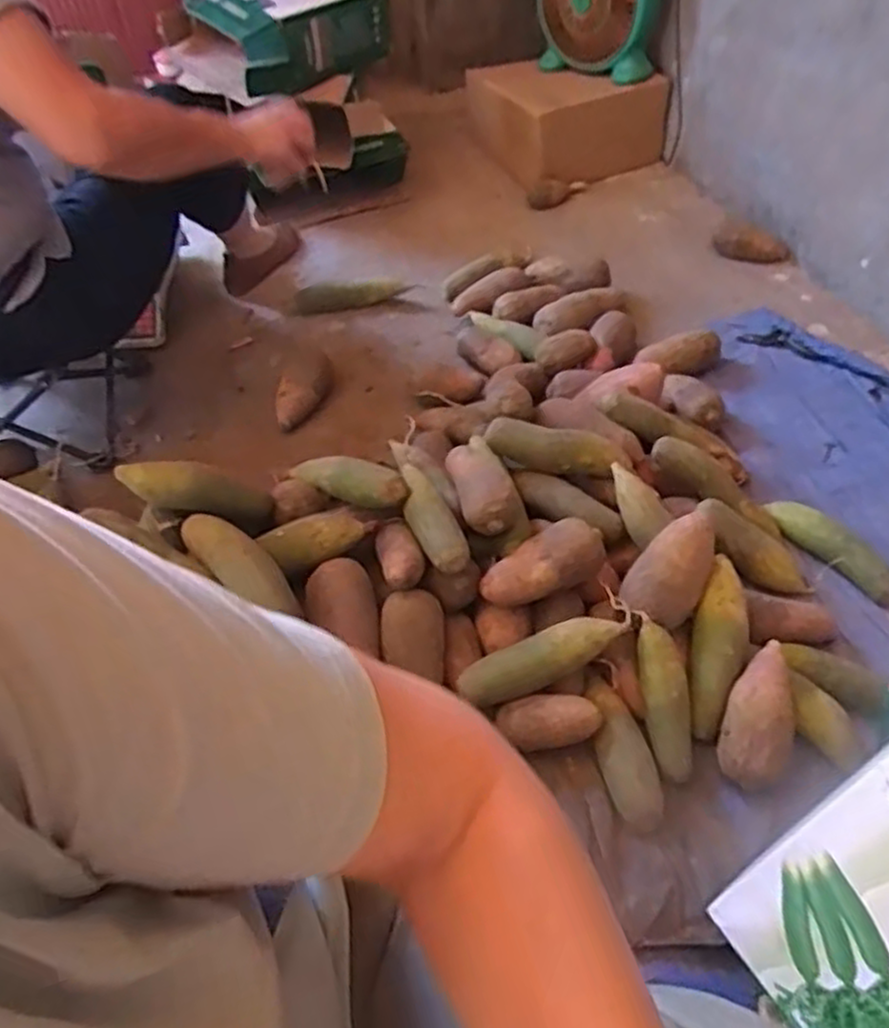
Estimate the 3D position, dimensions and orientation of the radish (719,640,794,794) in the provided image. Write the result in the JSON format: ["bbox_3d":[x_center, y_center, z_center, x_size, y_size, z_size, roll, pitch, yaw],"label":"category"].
[{"bbox_3d":[0.360,0.229,0.866,0.073,0.065,0.164,14,80,14],"label":"radish"}]

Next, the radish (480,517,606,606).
[{"bbox_3d":[0.120,0.063,0.933,0.156,0.060,0.067,-24,52,-18],"label":"radish"}]

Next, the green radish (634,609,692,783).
[{"bbox_3d":[0.252,0.212,0.879,0.053,0.056,0.181,-5,72,-1],"label":"green radish"}]

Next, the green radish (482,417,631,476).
[{"bbox_3d":[0.154,-0.094,1.048,0.198,0.059,0.059,10,50,12],"label":"green radish"}]

